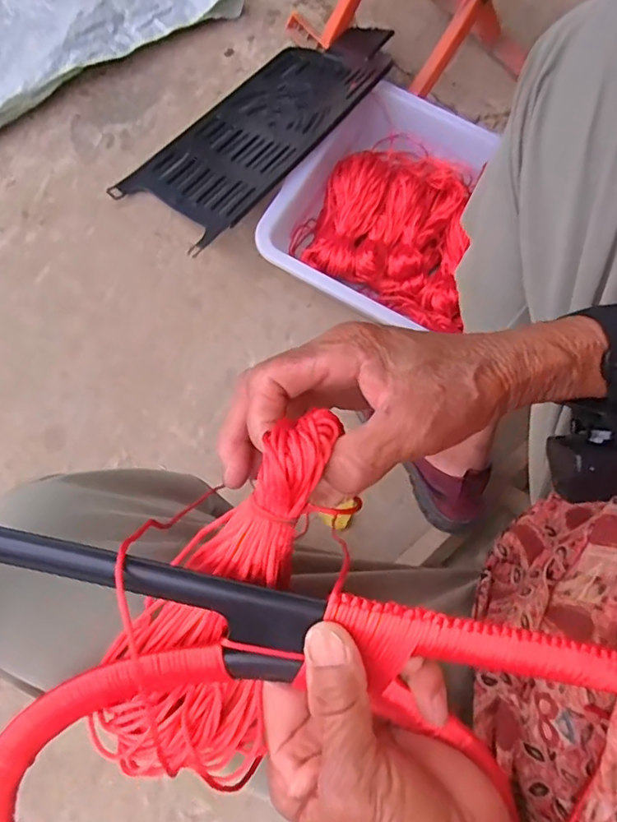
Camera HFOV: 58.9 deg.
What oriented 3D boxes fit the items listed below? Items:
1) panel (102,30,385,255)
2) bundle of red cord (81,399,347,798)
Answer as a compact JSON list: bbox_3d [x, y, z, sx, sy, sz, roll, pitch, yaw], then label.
[{"bbox_3d":[-0.062,-0.407,0.776,0.420,0.025,0.245,-47,57,-9],"label":"panel"},{"bbox_3d":[-0.032,0.078,0.233,0.073,0.032,0.168,24,95,4],"label":"bundle of red cord"}]

